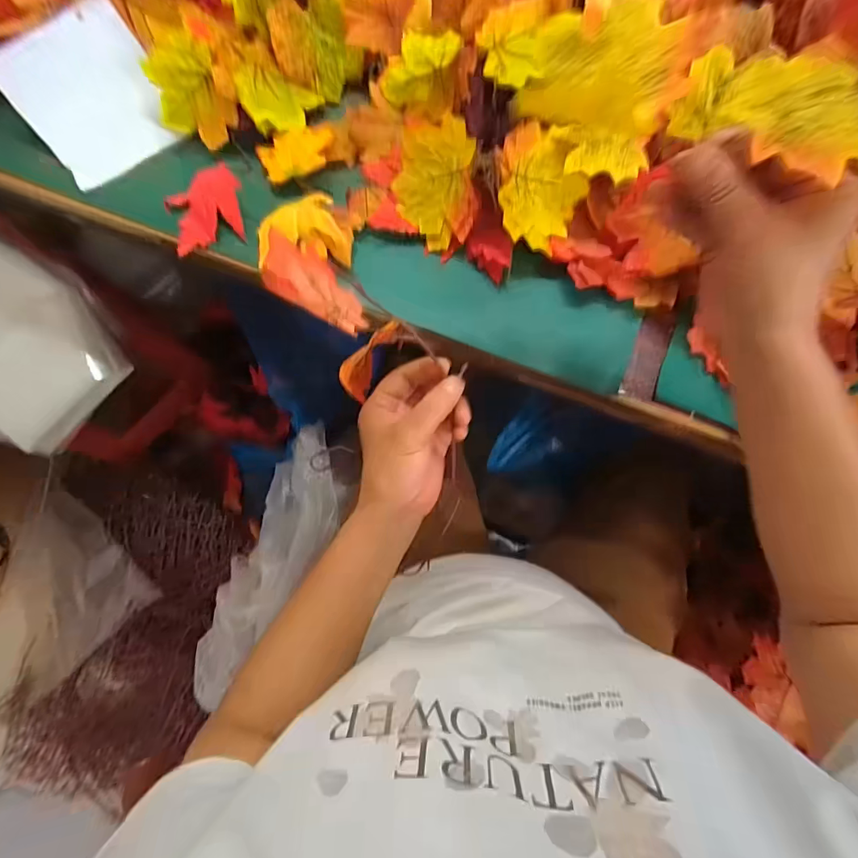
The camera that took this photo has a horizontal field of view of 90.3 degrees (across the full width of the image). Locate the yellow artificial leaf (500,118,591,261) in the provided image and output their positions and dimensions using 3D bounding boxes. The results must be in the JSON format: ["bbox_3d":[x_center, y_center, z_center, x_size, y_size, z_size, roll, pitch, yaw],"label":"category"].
[{"bbox_3d":[0.100,-0.217,0.389,0.084,0.017,0.098,21,86,-22],"label":"yellow artificial leaf"}]

